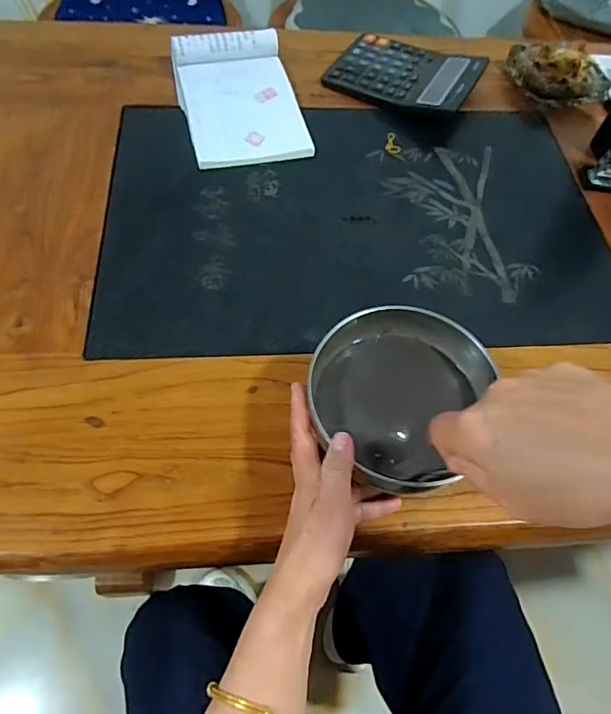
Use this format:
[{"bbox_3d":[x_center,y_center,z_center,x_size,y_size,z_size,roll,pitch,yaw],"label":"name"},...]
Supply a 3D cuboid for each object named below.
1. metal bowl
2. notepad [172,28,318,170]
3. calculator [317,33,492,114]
[{"bbox_3d":[0.079,0.026,0.431,0.140,0.041,0.159,-28,66,-19],"label":"metal bowl"},{"bbox_3d":[-0.088,-0.352,0.694,0.152,0.052,0.212,-14,62,-12],"label":"notepad"},{"bbox_3d":[0.143,-0.414,0.746,0.203,0.028,0.146,25,61,10],"label":"calculator"}]

